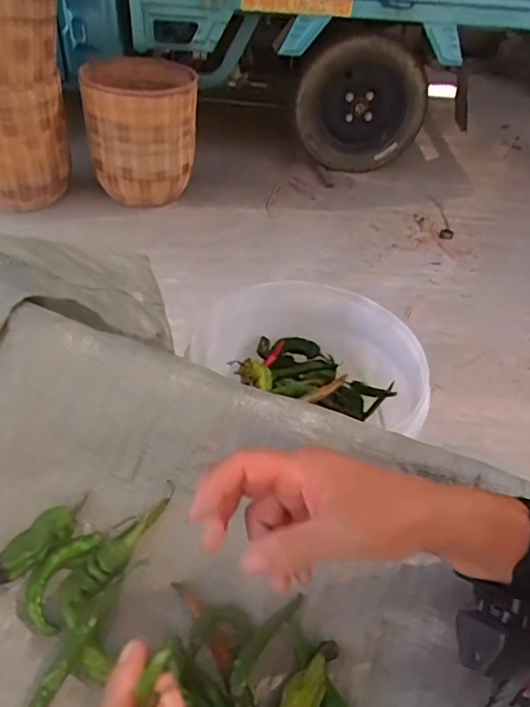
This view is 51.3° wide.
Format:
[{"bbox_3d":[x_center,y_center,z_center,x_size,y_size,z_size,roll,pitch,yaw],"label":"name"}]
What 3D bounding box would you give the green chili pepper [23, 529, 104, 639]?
[{"bbox_3d":[-0.145,0.155,0.386,0.033,0.020,0.067,15,42,10],"label":"green chili pepper"}]

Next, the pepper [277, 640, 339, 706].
[{"bbox_3d":[0.023,0.215,0.345,0.022,0.016,0.082,25,45,20],"label":"pepper"}]

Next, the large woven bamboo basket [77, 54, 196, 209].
[{"bbox_3d":[-0.374,-0.662,1.705,0.324,0.369,0.285,-3,42,-10],"label":"large woven bamboo basket"}]

